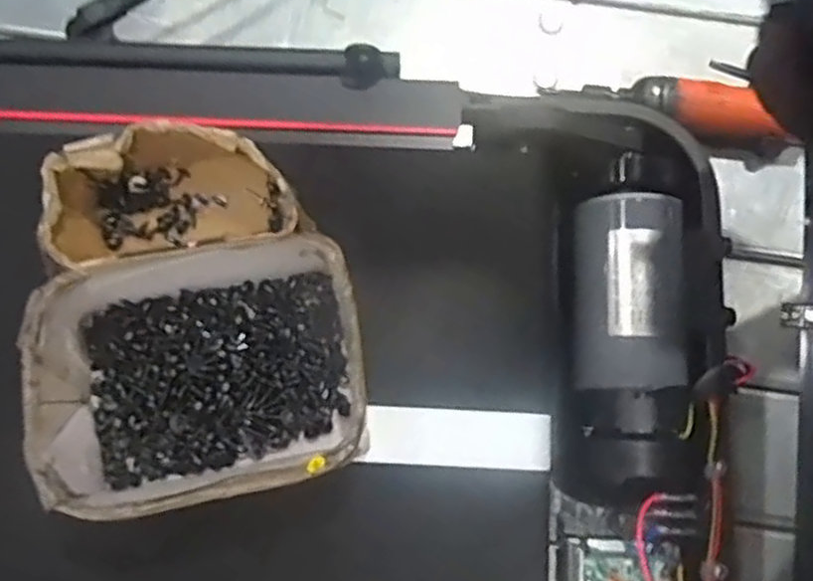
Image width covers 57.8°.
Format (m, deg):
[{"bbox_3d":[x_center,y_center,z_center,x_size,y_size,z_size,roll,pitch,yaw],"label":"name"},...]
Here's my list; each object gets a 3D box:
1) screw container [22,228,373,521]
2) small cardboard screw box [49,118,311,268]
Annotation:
[{"bbox_3d":[-0.118,0.049,0.436,0.184,0.068,0.137,-12,81,-2],"label":"screw container"},{"bbox_3d":[-0.139,-0.056,0.454,0.149,0.063,0.083,-11,81,-2],"label":"small cardboard screw box"}]

